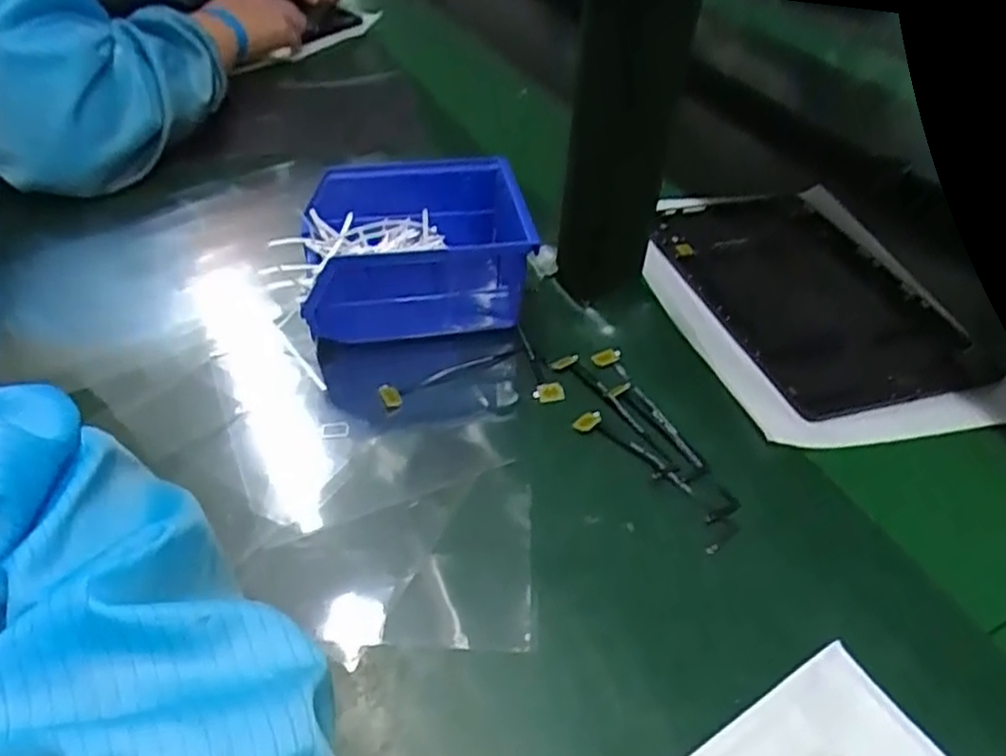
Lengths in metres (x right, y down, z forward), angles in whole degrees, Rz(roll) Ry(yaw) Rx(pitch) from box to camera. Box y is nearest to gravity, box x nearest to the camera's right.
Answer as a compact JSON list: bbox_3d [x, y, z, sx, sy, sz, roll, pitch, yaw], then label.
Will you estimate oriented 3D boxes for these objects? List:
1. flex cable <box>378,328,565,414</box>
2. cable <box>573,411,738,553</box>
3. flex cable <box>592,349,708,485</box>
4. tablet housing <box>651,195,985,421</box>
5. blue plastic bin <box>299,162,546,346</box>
[{"bbox_3d":[-0.021,0.003,0.430,0.099,0.011,0.060,-14,48,-20],"label":"flex cable"},{"bbox_3d":[0.077,0.050,0.382,0.022,0.004,0.103,-29,54,-31],"label":"cable"},{"bbox_3d":[0.083,0.018,0.416,0.016,0.005,0.104,-14,48,-20],"label":"flex cable"},{"bbox_3d":[0.208,-0.063,0.508,0.150,0.007,0.215,-9,46,-16],"label":"tablet housing"},{"bbox_3d":[-0.054,-0.080,0.459,0.136,0.074,0.105,-3,45,-10],"label":"blue plastic bin"}]

